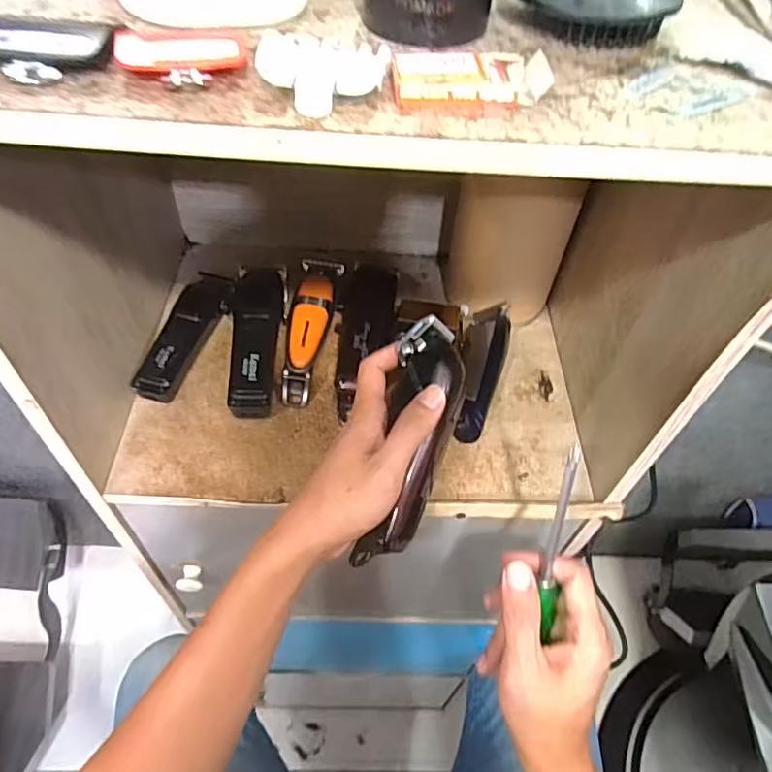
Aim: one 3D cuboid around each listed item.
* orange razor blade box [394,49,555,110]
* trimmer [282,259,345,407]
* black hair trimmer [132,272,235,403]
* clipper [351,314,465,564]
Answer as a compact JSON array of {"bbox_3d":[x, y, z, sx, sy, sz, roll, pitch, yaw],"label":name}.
[{"bbox_3d":[0.034,-0.124,0.232,0.063,0.009,0.028,-5,53,-9],"label":"orange razor blade box"},{"bbox_3d":[-0.067,-0.055,0.531,0.044,0.035,0.157,6,52,0],"label":"trimmer"},{"bbox_3d":[-0.171,-0.045,0.510,0.045,0.029,0.136,10,52,3],"label":"black hair trimmer"},{"bbox_3d":[0.021,0.041,0.403,0.051,0.032,0.175,11,84,4],"label":"clipper"}]

